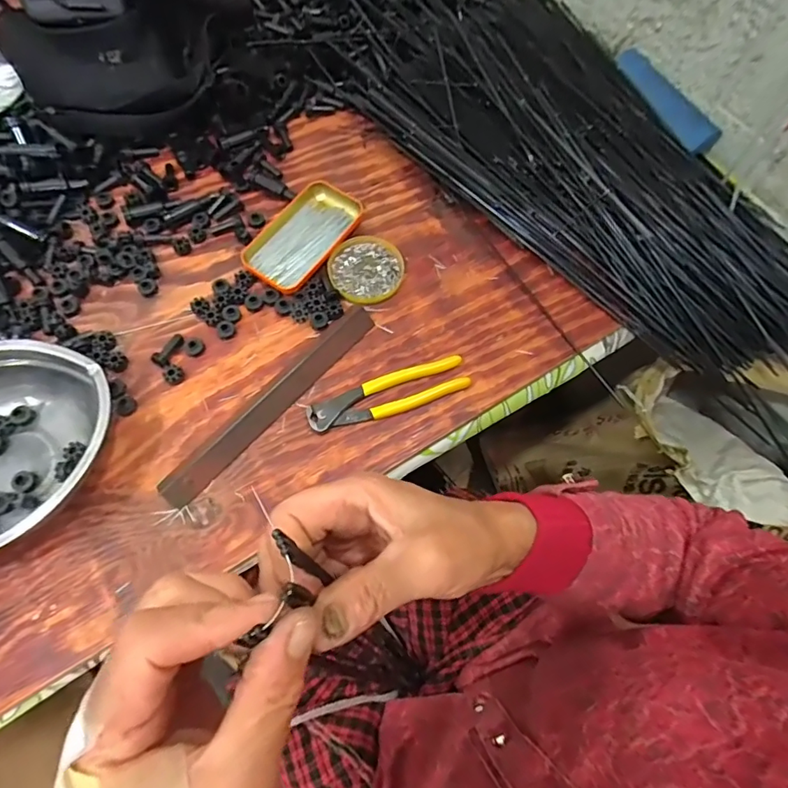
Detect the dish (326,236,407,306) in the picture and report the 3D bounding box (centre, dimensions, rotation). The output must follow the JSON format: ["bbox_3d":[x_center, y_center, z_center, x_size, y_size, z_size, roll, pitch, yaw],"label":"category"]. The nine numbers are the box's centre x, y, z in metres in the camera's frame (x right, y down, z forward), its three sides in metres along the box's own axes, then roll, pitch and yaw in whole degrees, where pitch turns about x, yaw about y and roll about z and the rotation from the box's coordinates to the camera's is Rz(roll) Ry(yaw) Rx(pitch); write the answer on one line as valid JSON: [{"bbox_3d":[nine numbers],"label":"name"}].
[{"bbox_3d":[-0.031,-0.138,0.538,0.079,0.017,0.078,1,68,-2],"label":"dish"}]

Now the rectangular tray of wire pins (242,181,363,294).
[{"bbox_3d":[-0.102,-0.176,0.545,0.081,0.017,0.142,32,70,10],"label":"rectangular tray of wire pins"}]

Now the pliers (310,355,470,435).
[{"bbox_3d":[-0.005,0.002,0.485,0.161,0.013,0.039,-19,70,-10],"label":"pliers"}]

